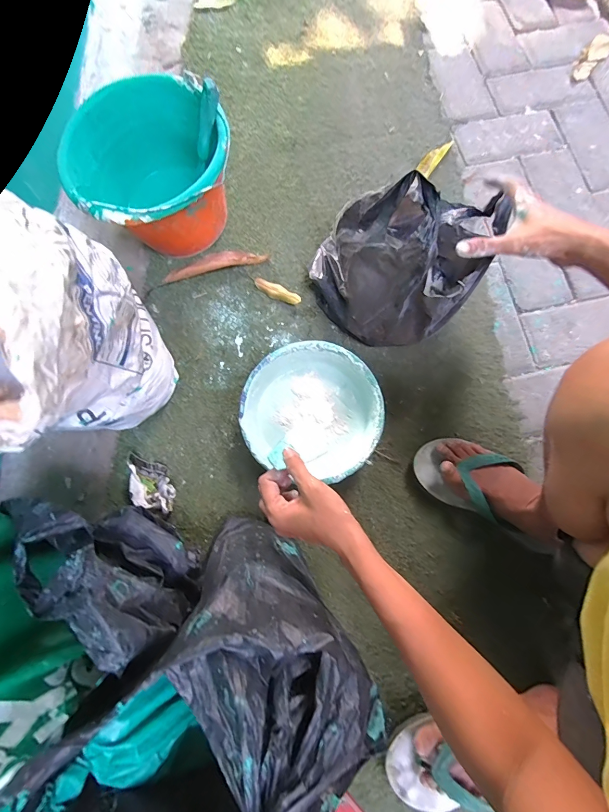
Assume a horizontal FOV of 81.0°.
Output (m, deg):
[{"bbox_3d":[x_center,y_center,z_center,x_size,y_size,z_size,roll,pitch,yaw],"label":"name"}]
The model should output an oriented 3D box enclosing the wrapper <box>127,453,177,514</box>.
[{"bbox_3d":[-0.225,0.112,0.520,0.048,0.042,0.101,-31,78,-7],"label":"wrapper"}]

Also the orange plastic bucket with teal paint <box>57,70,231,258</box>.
[{"bbox_3d":[-0.226,-0.352,0.559,0.230,0.182,0.240,0,77,0],"label":"orange plastic bucket with teal paint"}]

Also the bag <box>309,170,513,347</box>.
[{"bbox_3d":[0.132,-0.226,0.507,0.230,0.211,0.203,30,79,7],"label":"bag"}]

